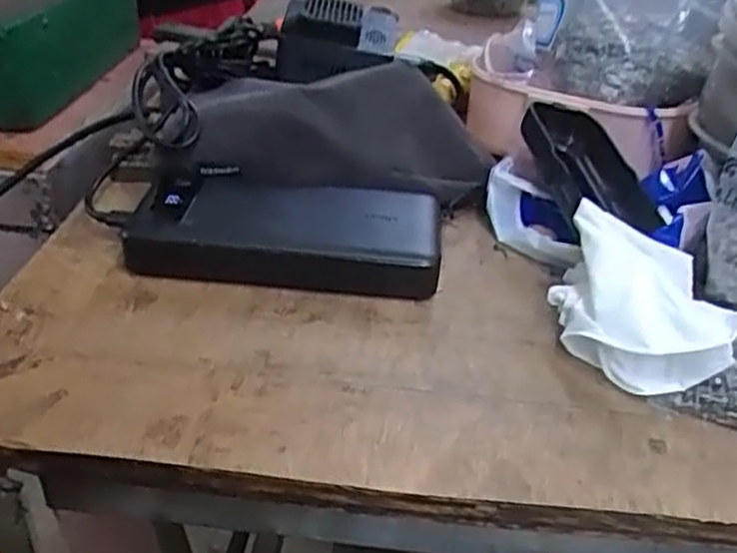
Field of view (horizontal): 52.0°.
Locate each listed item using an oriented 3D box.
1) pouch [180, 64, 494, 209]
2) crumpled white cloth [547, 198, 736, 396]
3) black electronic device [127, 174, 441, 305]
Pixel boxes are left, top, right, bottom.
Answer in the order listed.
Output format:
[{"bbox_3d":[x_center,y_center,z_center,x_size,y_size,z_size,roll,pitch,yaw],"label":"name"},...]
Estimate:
[{"bbox_3d":[-0.016,-0.091,0.447,0.176,0.039,0.102,7,34,5],"label":"pouch"},{"bbox_3d":[0.121,0.011,0.338,0.072,0.049,0.078,11,35,10],"label":"crumpled white cloth"},{"bbox_3d":[-0.042,-0.023,0.391,0.155,0.022,0.071,8,34,5],"label":"black electronic device"}]

